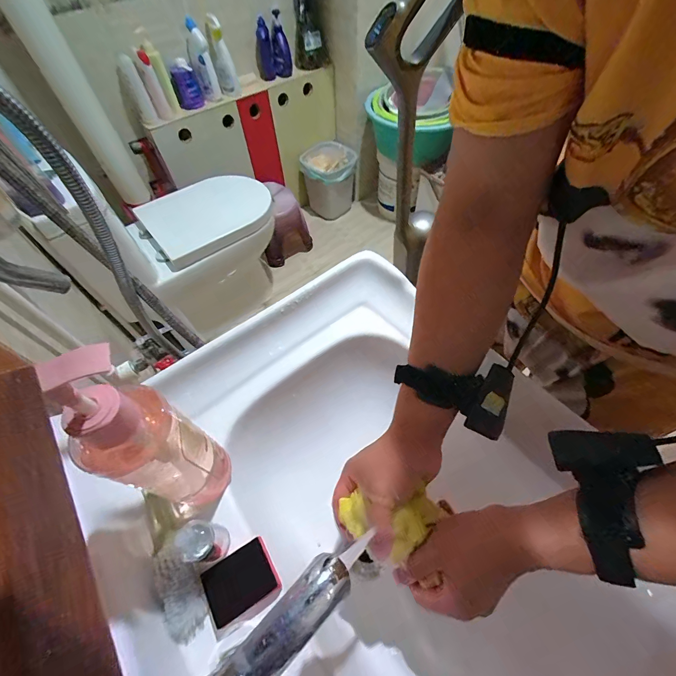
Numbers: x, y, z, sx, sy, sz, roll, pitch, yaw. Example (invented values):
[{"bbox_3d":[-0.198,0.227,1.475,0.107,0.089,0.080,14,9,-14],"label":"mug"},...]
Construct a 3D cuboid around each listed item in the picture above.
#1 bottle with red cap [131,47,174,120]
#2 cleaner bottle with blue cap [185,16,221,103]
[{"bbox_3d":[-0.642,-0.867,1.147,0.055,0.239,0.048,-18,80,-9],"label":"bottle with red cap"},{"bbox_3d":[-0.500,-1.006,1.208,0.077,0.230,0.080,-19,55,-10],"label":"cleaner bottle with blue cap"}]

